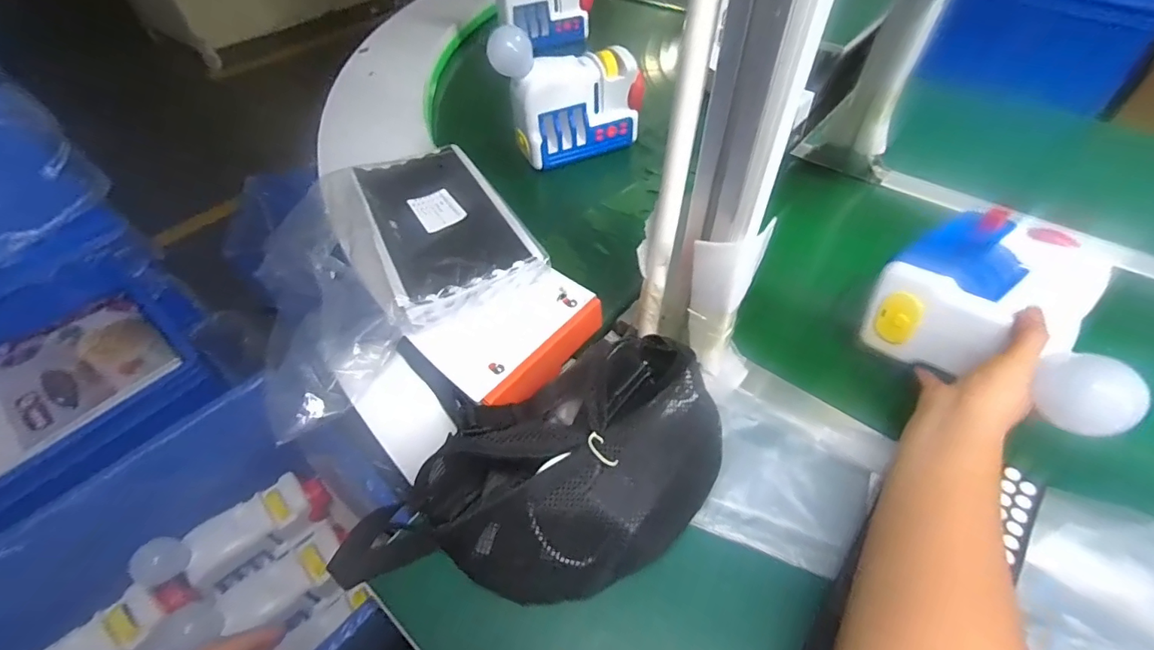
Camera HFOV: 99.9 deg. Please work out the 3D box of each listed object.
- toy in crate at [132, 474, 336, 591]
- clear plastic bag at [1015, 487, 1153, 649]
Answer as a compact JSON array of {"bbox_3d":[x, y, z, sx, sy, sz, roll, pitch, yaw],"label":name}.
[{"bbox_3d":[-0.519,0.324,0.752,0.084,0.081,0.245,37,39,28],"label":"toy in crate"},{"bbox_3d":[0.388,0.190,0.350,0.104,0.033,0.121,17,52,16],"label":"clear plastic bag"}]

